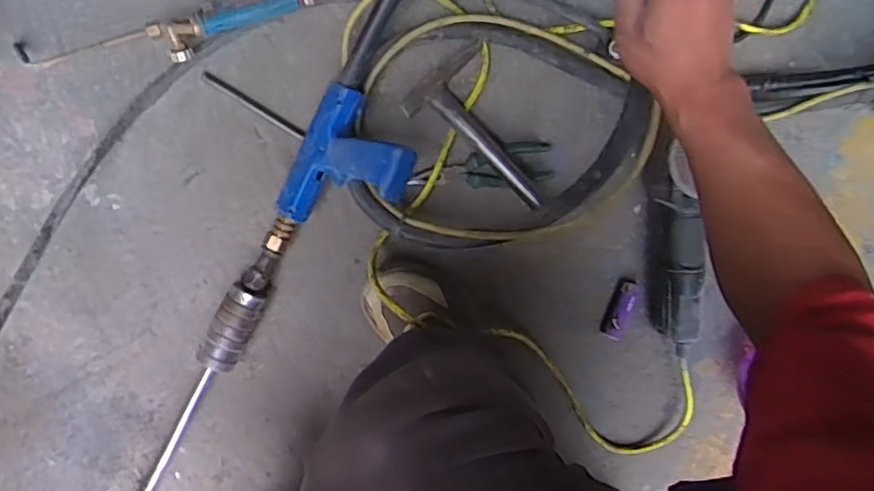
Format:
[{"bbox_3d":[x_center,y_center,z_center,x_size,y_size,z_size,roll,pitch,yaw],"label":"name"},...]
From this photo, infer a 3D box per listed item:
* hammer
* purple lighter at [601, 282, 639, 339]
[{"bbox_3d":[0.061,-0.128,0.757,0.110,0.042,0.217,-39,87,-1],"label":"hammer"},{"bbox_3d":[0.250,0.088,0.832,0.026,0.014,0.079,22,94,-9],"label":"purple lighter"}]

